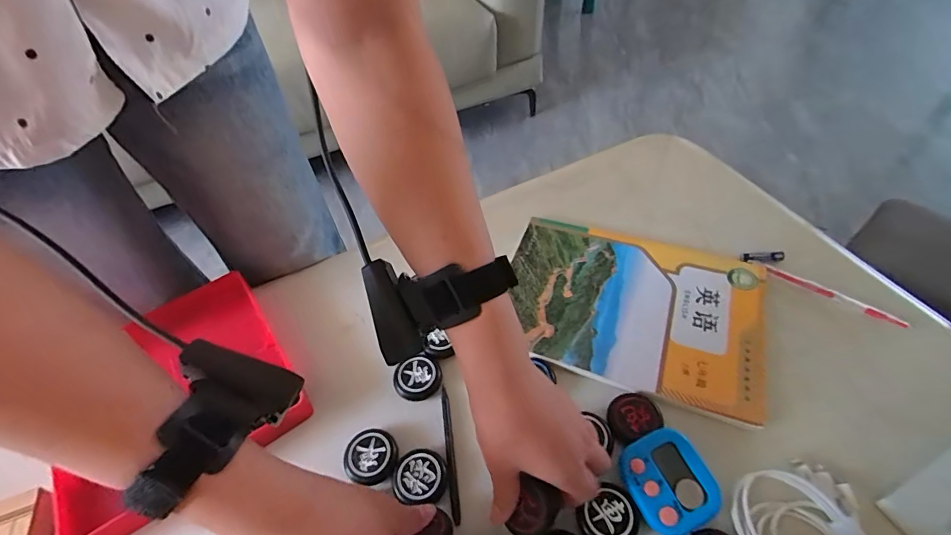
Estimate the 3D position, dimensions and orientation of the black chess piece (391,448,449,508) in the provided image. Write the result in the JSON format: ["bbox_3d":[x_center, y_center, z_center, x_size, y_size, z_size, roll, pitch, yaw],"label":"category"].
[{"bbox_3d":[-0.045,0.171,0.369,0.044,0.010,0.042,-3,50,3],"label":"black chess piece"}]

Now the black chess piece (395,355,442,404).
[{"bbox_3d":[-0.054,0.105,0.425,0.042,0.014,0.039,-33,55,-20],"label":"black chess piece"}]

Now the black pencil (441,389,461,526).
[{"bbox_3d":[-0.022,0.157,0.387,0.007,0.013,0.111,-9,50,-1],"label":"black pencil"}]

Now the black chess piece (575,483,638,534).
[{"bbox_3d":[0.100,0.187,0.337,0.039,0.011,0.041,-3,50,3],"label":"black chess piece"}]

